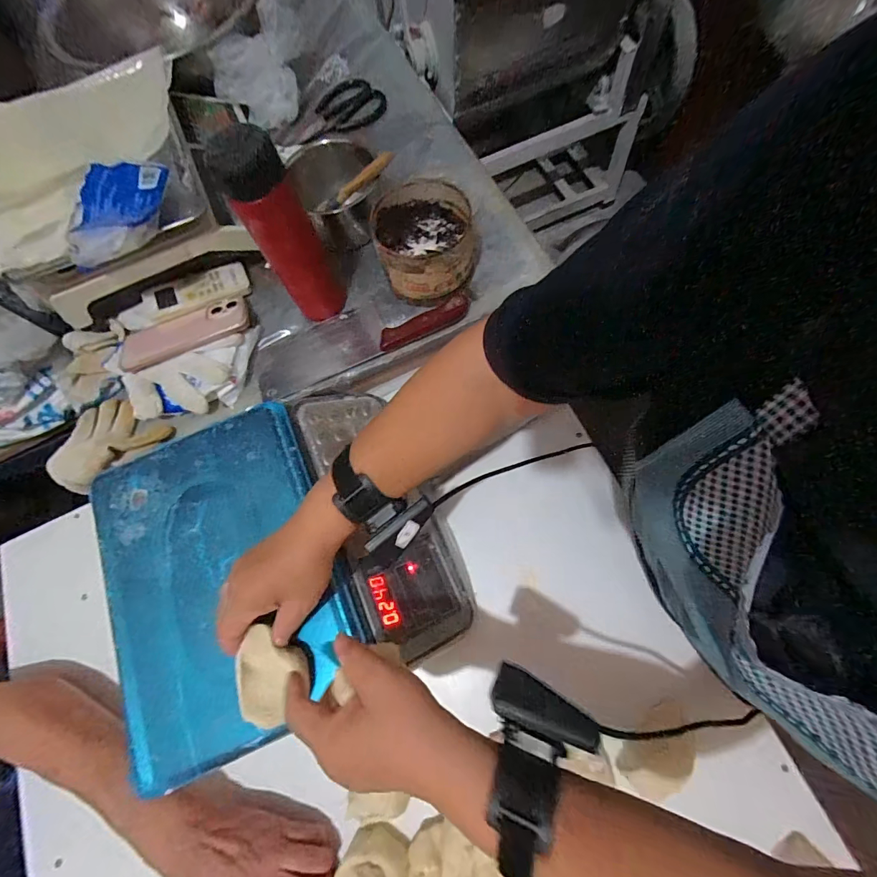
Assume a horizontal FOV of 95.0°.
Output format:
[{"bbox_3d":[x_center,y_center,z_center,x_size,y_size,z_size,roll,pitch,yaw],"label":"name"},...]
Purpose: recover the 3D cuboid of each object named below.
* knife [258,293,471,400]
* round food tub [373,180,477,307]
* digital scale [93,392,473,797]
[{"bbox_3d":[-0.104,-0.140,0.519,0.277,0.030,0.086,-22,71,-2],"label":"knife"},{"bbox_3d":[-0.017,-0.249,0.512,0.119,0.083,0.130,0,75,1],"label":"round food tub"},{"bbox_3d":[-0.168,0.122,0.446,0.335,0.080,0.326,-24,71,-2],"label":"digital scale"}]

